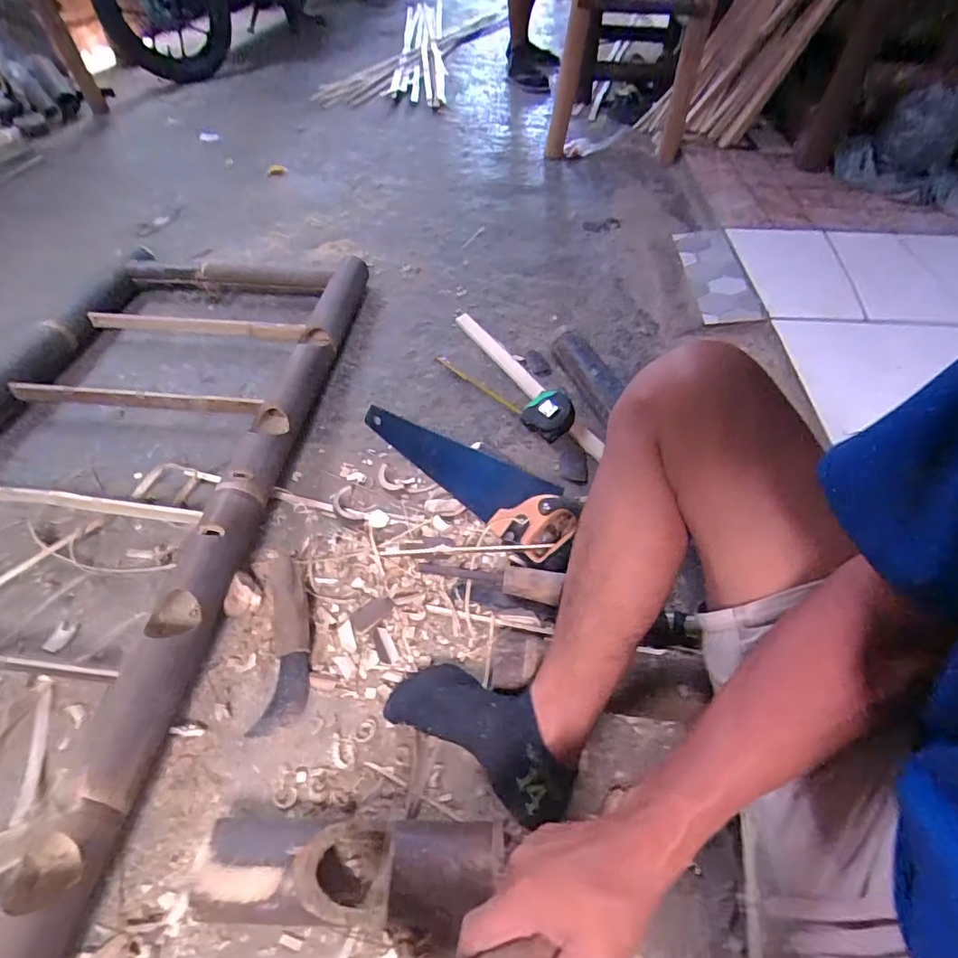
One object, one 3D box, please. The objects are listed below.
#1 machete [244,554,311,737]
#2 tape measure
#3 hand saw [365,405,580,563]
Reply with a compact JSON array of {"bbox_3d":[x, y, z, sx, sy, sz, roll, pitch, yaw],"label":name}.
[{"bbox_3d":[-0.245,0.182,0.657,0.071,0.042,0.238,-4,49,-5],"label":"machete"},{"bbox_3d":[0.038,-0.172,0.960,0.307,0.048,0.071,33,56,24],"label":"tape measure"},{"bbox_3d":[-0.026,-0.027,0.815,0.414,0.107,0.025,39,17,27],"label":"hand saw"}]

